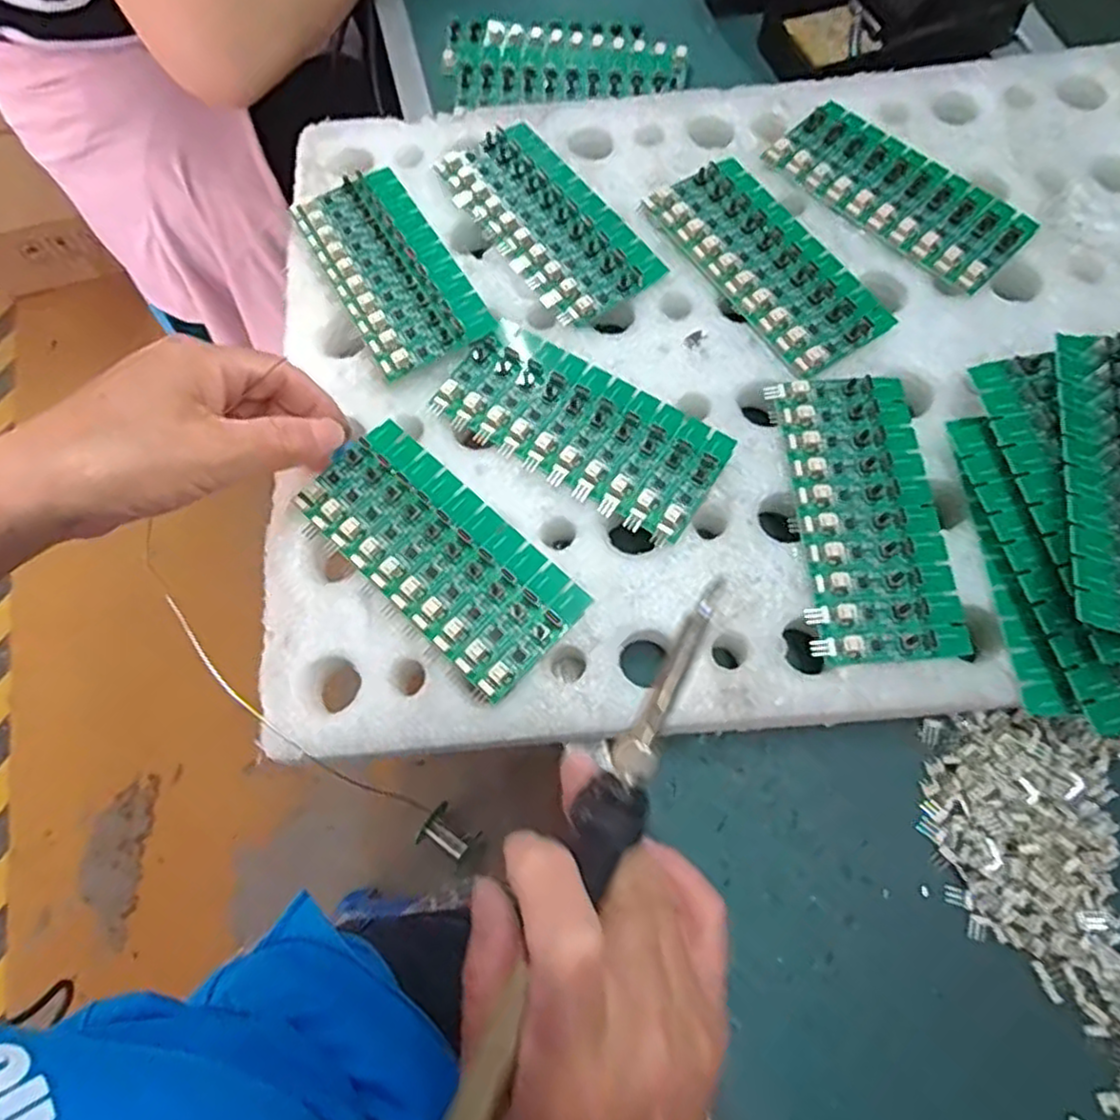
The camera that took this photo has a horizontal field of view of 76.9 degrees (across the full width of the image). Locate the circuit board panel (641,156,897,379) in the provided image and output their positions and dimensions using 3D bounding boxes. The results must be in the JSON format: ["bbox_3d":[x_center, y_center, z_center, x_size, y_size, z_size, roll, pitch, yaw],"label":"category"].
[{"bbox_3d":[0.108,-0.158,0.371,0.064,0.006,0.136,-32,72,-9],"label":"circuit board panel"}]

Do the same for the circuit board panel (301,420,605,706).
[{"bbox_3d":[-0.055,-0.004,0.322,0.136,0.006,0.062,42,77,16],"label":"circuit board panel"}]

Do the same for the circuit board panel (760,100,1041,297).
[{"bbox_3d":[0.183,-0.202,0.383,0.063,0.007,0.137,-43,74,-12],"label":"circuit board panel"}]

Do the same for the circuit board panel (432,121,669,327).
[{"bbox_3d":[-0.008,-0.188,0.387,0.065,0.008,0.134,-35,72,-10],"label":"circuit board panel"}]

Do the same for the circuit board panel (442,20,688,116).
[{"bbox_3d":[0.002,-0.338,0.472,0.156,0.019,0.090,-3,70,1],"label":"circuit board panel"}]

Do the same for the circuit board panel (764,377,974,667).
[{"bbox_3d":[0.139,-0.022,0.319,0.065,0.007,0.136,-3,70,1],"label":"circuit board panel"}]

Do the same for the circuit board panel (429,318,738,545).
[{"bbox_3d":[0.011,-0.065,0.340,0.135,0.008,0.066,31,74,13],"label":"circuit board panel"}]

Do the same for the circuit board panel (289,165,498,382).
[{"bbox_3d":[-0.091,-0.157,0.378,0.061,0.013,0.136,-29,71,-8],"label":"circuit board panel"}]

